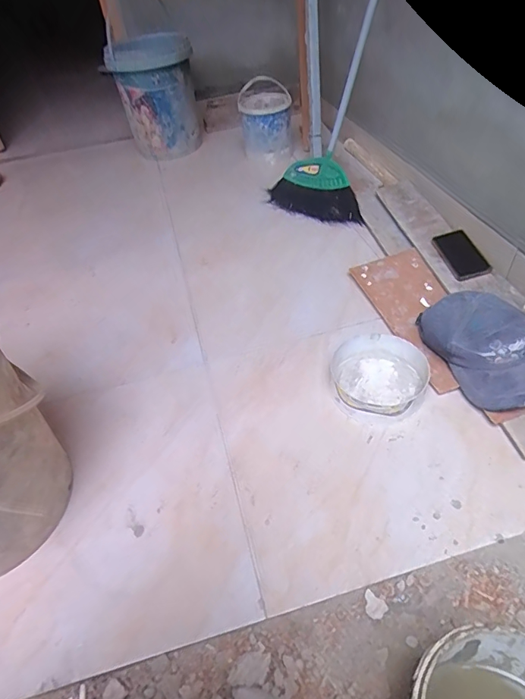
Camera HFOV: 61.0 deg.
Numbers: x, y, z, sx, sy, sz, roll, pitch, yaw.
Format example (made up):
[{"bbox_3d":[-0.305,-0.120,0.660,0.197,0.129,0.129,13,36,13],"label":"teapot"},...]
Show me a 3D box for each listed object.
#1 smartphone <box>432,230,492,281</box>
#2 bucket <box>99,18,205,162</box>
[{"bbox_3d":[0.443,-0.213,0.999,0.075,0.006,0.156,-21,49,10],"label":"smartphone"},{"bbox_3d":[-0.358,-0.878,1.532,0.259,0.373,0.255,-8,44,-1],"label":"bucket"}]

